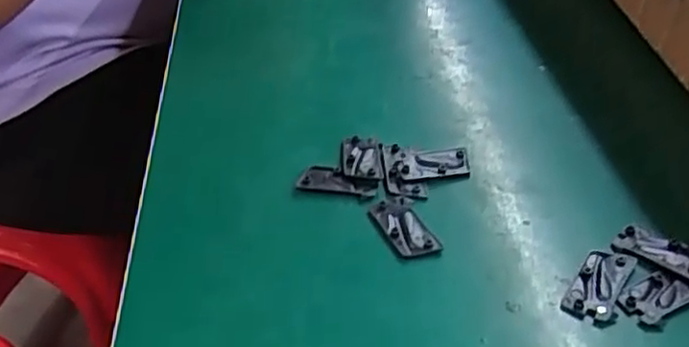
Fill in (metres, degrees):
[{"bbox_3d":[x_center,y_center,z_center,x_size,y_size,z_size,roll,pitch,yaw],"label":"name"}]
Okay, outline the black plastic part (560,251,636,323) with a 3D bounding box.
[{"bbox_3d":[0.093,0.039,0.254,0.016,0.004,0.034,24,45,27],"label":"black plastic part"}]

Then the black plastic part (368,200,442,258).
[{"bbox_3d":[0.023,0.021,0.277,0.015,0.004,0.034,-19,43,-22],"label":"black plastic part"}]

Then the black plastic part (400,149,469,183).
[{"bbox_3d":[0.039,-0.003,0.306,0.031,0.004,0.018,-6,39,-8],"label":"black plastic part"}]

